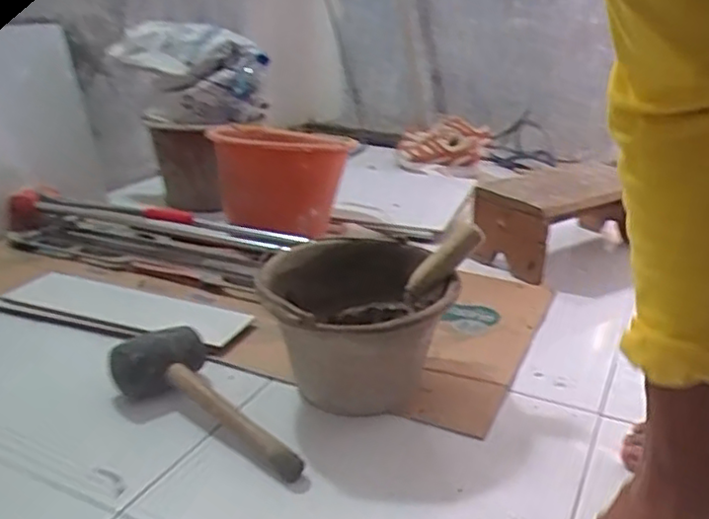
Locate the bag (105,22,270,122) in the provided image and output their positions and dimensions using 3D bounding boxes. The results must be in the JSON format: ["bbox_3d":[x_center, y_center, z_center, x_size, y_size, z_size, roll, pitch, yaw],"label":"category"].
[{"bbox_3d":[-0.369,-0.422,1.514,0.303,0.186,0.155,10,24,22],"label":"bag"}]

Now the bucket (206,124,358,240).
[{"bbox_3d":[-0.141,-0.162,1.310,0.206,0.177,0.238,10,24,17],"label":"bucket"}]

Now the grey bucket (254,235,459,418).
[{"bbox_3d":[-0.003,0.087,0.878,0.230,0.161,0.249,-3,22,-10],"label":"grey bucket"}]

